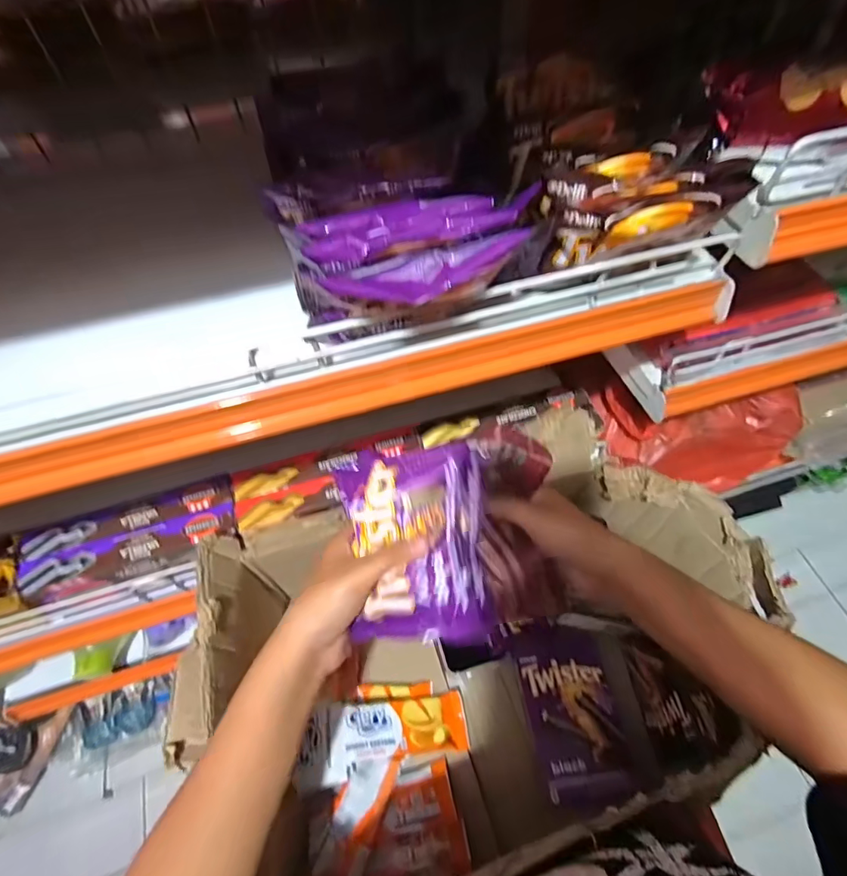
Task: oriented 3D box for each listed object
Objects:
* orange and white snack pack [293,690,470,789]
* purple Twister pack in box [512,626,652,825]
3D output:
[{"bbox_3d":[-0.037,0.294,0.484,0.168,0.030,0.060,-3,56,-19],"label":"orange and white snack pack"},{"bbox_3d":[0.160,0.285,0.502,0.106,0.055,0.167,-9,50,-2],"label":"purple Twister pack in box"}]

